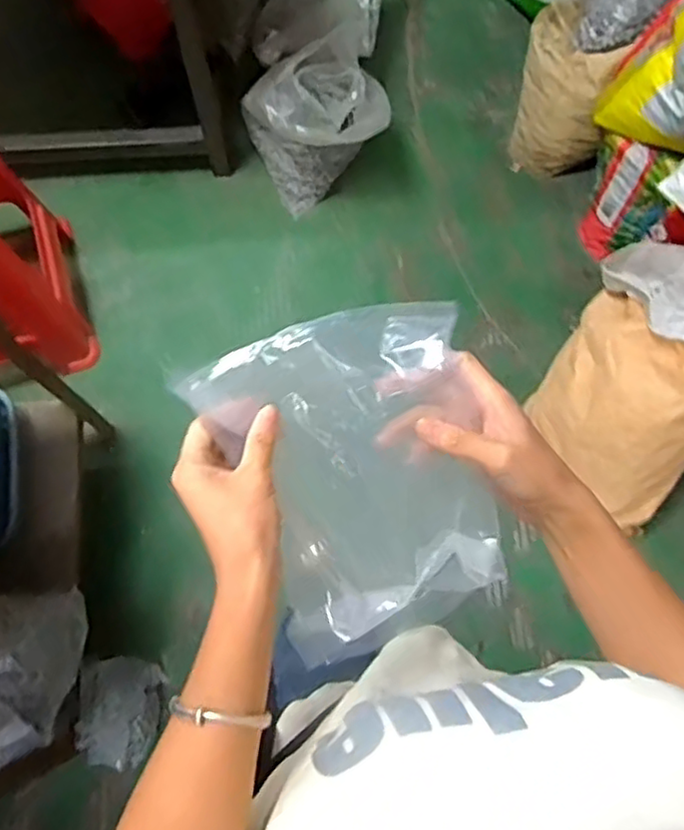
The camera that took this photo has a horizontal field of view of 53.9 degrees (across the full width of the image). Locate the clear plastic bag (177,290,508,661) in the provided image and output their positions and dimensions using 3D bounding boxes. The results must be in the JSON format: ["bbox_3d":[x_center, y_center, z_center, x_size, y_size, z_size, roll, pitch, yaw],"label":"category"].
[{"bbox_3d":[0.014,0.051,0.450,0.176,0.055,0.233,-12,108,1],"label":"clear plastic bag"}]

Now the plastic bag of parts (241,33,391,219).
[{"bbox_3d":[-0.052,-0.652,1.482,0.268,0.306,0.217,-22,75,-8],"label":"plastic bag of parts"}]

